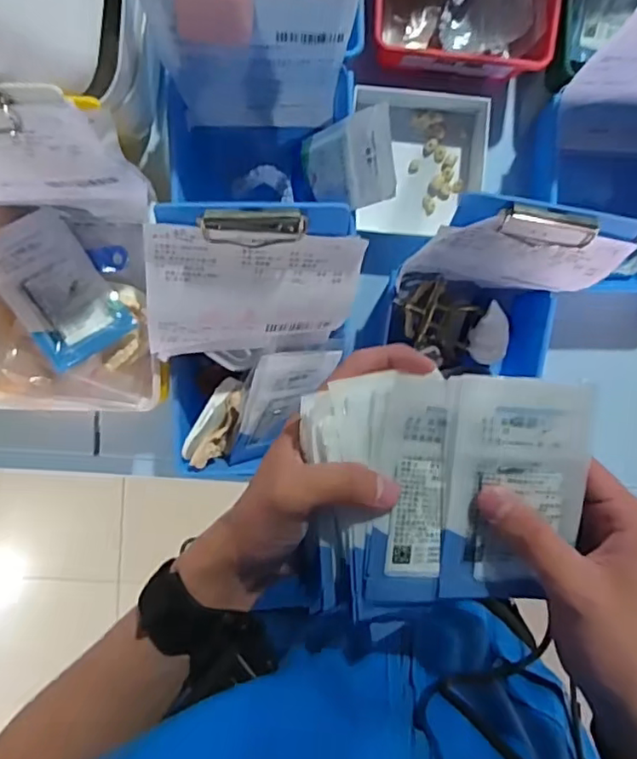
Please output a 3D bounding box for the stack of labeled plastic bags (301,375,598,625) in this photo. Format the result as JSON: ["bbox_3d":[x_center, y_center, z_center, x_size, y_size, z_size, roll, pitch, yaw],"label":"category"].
[{"bbox_3d":[0.067,0.065,0.316,0.143,0.024,0.134,2,97,-4],"label":"stack of labeled plastic bags"}]

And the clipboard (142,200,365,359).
[{"bbox_3d":[-0.047,-0.065,0.421,0.144,0.022,0.141,0,138,-9],"label":"clipboard"}]

